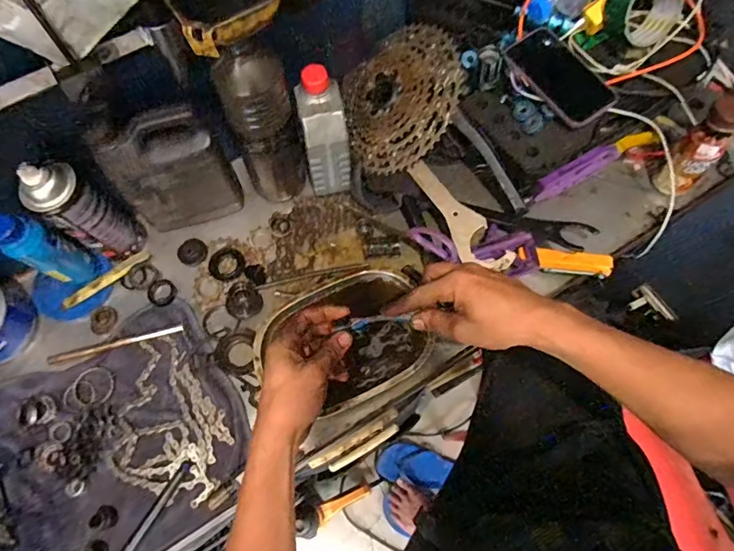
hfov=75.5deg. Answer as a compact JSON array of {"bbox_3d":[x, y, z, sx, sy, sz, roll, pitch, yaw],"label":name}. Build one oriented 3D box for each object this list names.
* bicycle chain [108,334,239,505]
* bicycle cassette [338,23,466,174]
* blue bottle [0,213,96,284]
[{"bbox_3d":[-0.244,0.180,0.566,0.127,0.008,0.194,-37,72,-11],"label":"bicycle chain"},{"bbox_3d":[0.042,-0.240,0.624,0.166,0.037,0.182,-4,83,32],"label":"bicycle cassette"},{"bbox_3d":[-0.381,-0.028,0.561,0.039,0.141,0.036,-1,69,2],"label":"blue bottle"}]

